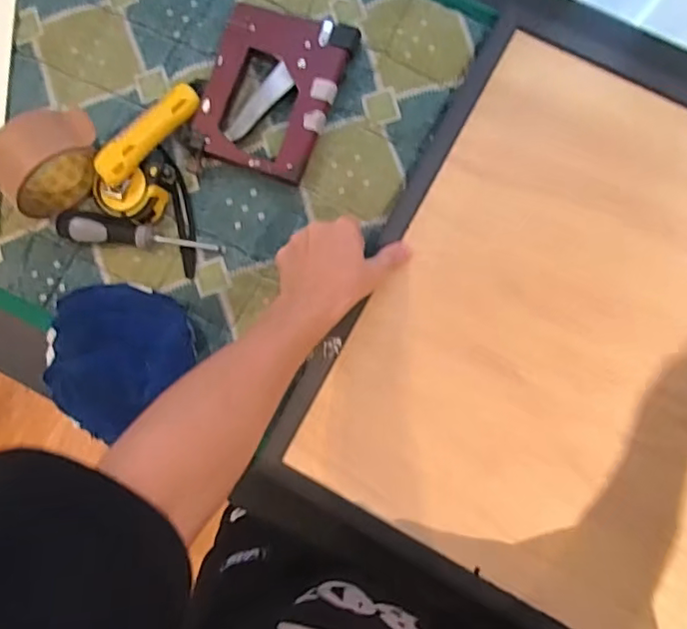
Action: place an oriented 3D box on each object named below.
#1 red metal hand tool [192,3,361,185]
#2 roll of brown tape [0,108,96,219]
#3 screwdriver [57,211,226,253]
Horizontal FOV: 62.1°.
[{"bbox_3d":[-0.070,-0.217,0.561,0.124,0.022,0.159,18,87,4],"label":"red metal hand tool"},{"bbox_3d":[-0.277,-0.147,0.543,0.054,0.080,0.102,45,89,5],"label":"roll of brown tape"},{"bbox_3d":[-0.198,-0.077,0.558,0.159,0.026,0.027,8,86,3],"label":"screwdriver"}]

